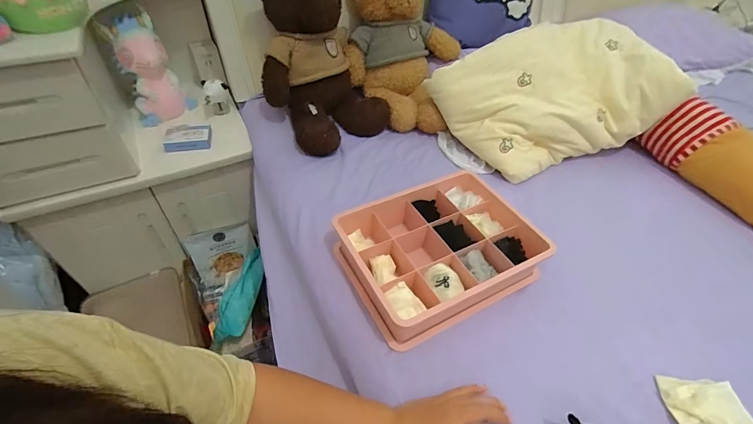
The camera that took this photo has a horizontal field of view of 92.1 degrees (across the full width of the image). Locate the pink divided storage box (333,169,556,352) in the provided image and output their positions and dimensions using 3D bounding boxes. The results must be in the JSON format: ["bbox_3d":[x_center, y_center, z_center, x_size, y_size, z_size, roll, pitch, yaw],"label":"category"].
[{"bbox_3d":[0.103,0.057,0.602,0.296,0.069,0.221,-20,51,-20],"label":"pink divided storage box"}]

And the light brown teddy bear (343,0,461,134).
[{"bbox_3d":[0.057,-0.402,0.879,0.280,0.281,0.276,6,47,4],"label":"light brown teddy bear"}]

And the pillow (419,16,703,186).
[{"bbox_3d":[0.373,-0.259,0.830,0.475,0.202,0.274,-10,48,-13],"label":"pillow"}]

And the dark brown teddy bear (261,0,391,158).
[{"bbox_3d":[-0.127,-0.341,0.802,0.248,0.296,0.313,-17,49,-17],"label":"dark brown teddy bear"}]

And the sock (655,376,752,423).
[{"bbox_3d":[0.437,0.253,0.481,0.093,0.015,0.065,4,47,0],"label":"sock"}]

